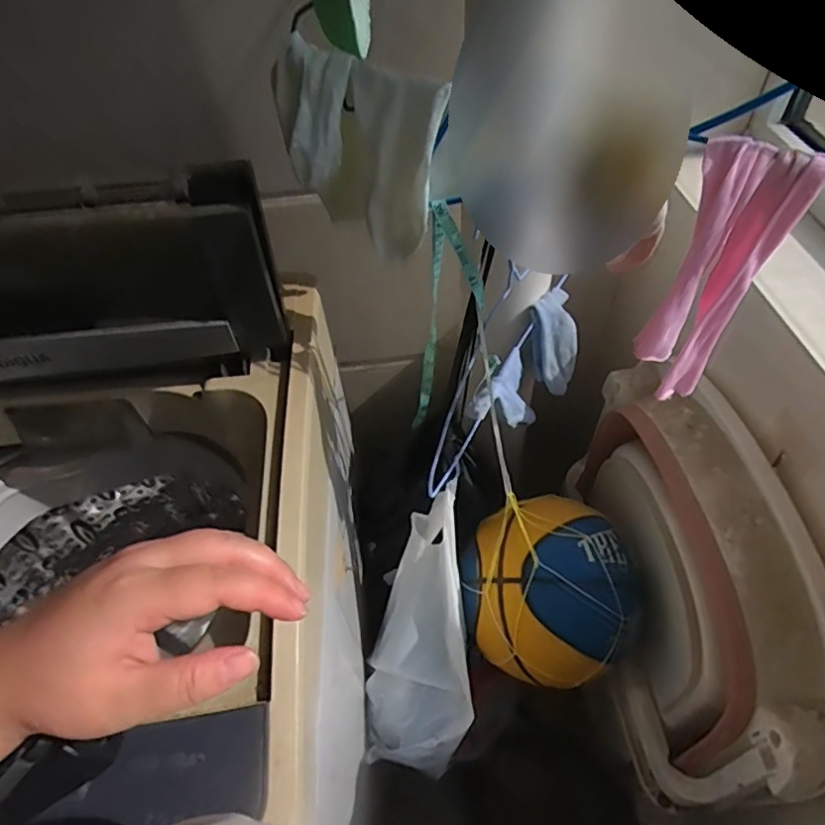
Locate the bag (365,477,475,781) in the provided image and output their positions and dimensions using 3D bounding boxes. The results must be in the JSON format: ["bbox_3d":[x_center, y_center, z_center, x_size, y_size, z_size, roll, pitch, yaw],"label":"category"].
[{"bbox_3d":[0.015,0.264,0.716,0.136,0.375,0.101,8,6,10],"label":"bag"}]

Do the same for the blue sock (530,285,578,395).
[{"bbox_3d":[0.169,-0.079,0.698,0.052,0.127,0.032,-16,28,-9],"label":"blue sock"}]

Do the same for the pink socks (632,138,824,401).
[{"bbox_3d":[0.210,-0.082,0.413,0.067,0.194,0.057,28,57,24],"label":"pink socks"}]

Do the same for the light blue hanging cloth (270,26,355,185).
[{"bbox_3d":[-0.078,-0.244,0.474,0.063,0.095,0.046,-13,51,-6],"label":"light blue hanging cloth"}]

